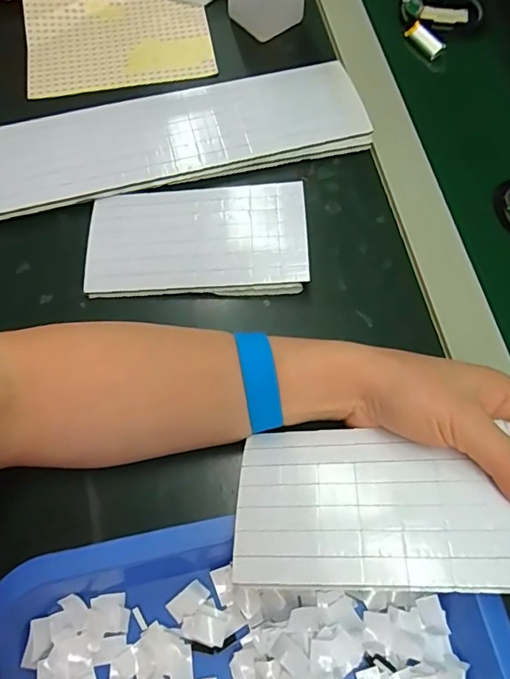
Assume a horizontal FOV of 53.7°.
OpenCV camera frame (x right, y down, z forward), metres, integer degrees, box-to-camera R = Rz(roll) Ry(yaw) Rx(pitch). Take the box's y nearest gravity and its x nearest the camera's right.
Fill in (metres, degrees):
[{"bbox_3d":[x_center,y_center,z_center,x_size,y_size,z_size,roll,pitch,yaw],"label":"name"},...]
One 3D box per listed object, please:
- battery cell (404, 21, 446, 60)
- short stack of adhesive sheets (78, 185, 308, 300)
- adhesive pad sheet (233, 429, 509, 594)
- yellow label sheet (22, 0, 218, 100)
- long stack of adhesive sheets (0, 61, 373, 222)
[{"bbox_3d":[0.163,-0.286,0.482,0.017,0.017,0.043,-29,69,-15],"label":"battery cell"},{"bbox_3d":[-0.044,-0.077,0.376,0.160,0.014,0.089,0,64,-2],"label":"short stack of adhesive sheets"},{"bbox_3d":[0.072,0.084,0.261,0.160,0.008,0.086,-4,49,11],"label":"adhesive pad sheet"},{"bbox_3d":[-0.129,-0.284,0.473,0.166,0.013,0.128,-12,65,-4],"label":"yellow label sheet"},{"bbox_3d":[-0.110,-0.157,0.408,0.395,0.013,0.091,-14,66,-6],"label":"long stack of adhesive sheets"}]

